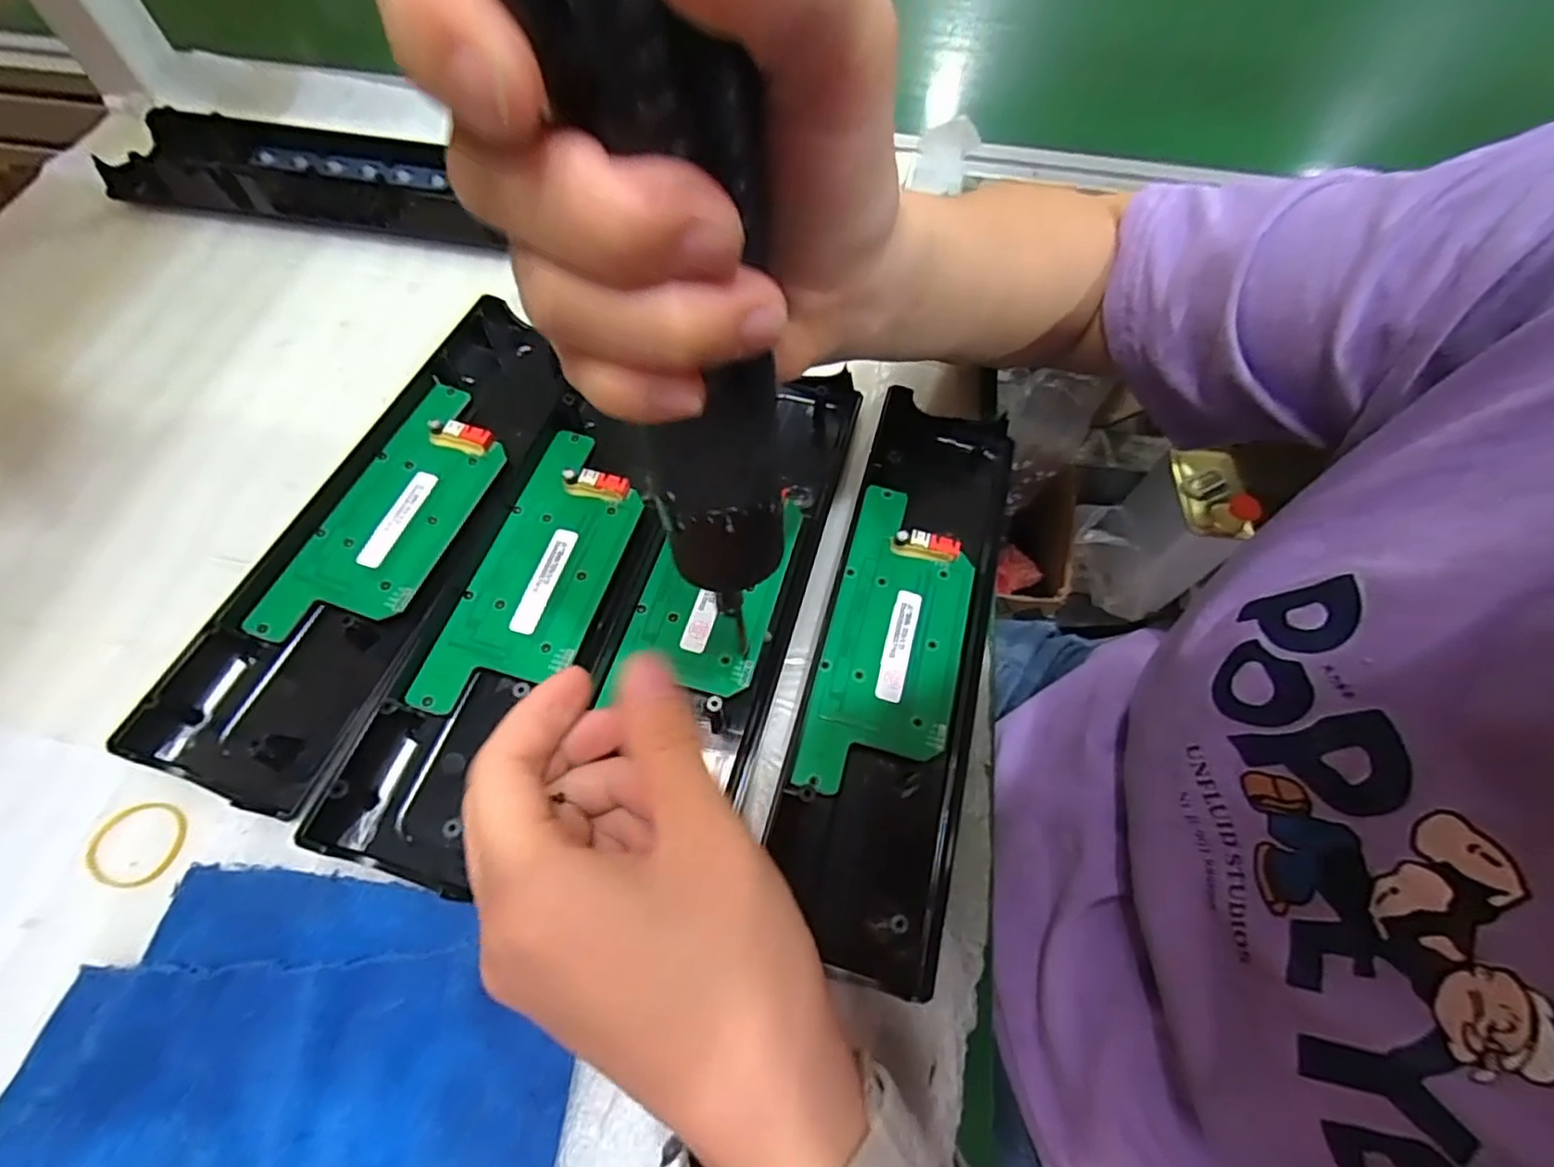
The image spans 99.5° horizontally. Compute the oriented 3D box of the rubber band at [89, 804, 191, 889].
[{"bbox_3d":[-0.226,0.091,0.231,0.032,0.004,0.027,8,63,2],"label":"rubber band"}]

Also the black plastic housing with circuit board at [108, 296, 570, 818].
[{"bbox_3d":[-0.165,-0.028,0.283,0.070,0.017,0.234,19,64,8],"label":"black plastic housing with circuit board"}]

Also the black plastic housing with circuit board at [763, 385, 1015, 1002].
[{"bbox_3d":[0.054,0.023,0.276,0.067,0.020,0.246,15,64,6],"label":"black plastic housing with circuit board"}]

